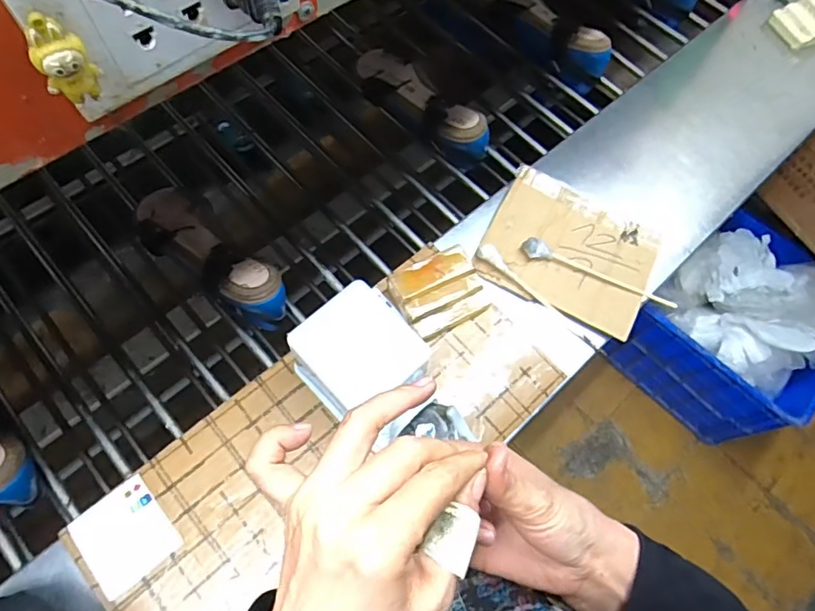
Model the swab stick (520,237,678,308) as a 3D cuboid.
[{"bbox_3d":[0.237,-0.041,0.639,0.197,0.021,0.024,20,66,6],"label":"swab stick"}]

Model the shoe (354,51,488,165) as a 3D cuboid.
[{"bbox_3d":[0.015,-0.292,0.774,0.243,0.081,0.068,40,69,14],"label":"shoe"}]

